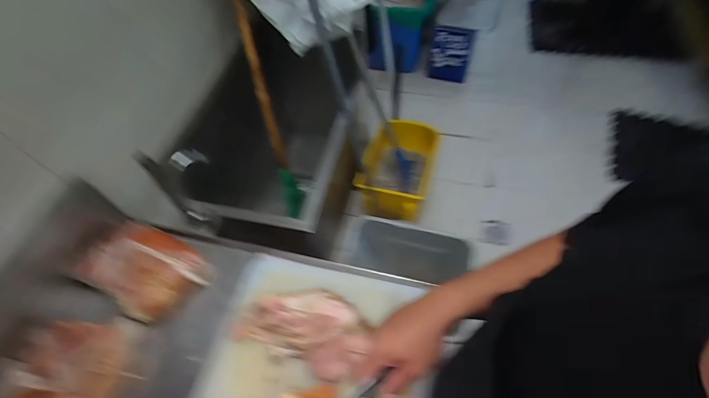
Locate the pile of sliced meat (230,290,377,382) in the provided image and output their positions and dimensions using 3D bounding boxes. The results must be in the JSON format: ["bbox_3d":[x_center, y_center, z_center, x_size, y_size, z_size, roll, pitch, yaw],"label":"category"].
[{"bbox_3d":[-0.081,0.209,0.586,0.213,0.030,0.118,13,59,12],"label":"pile of sliced meat"}]

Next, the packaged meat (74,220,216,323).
[{"bbox_3d":[-0.387,0.124,0.659,0.203,0.056,0.148,28,63,20],"label":"packaged meat"}]

